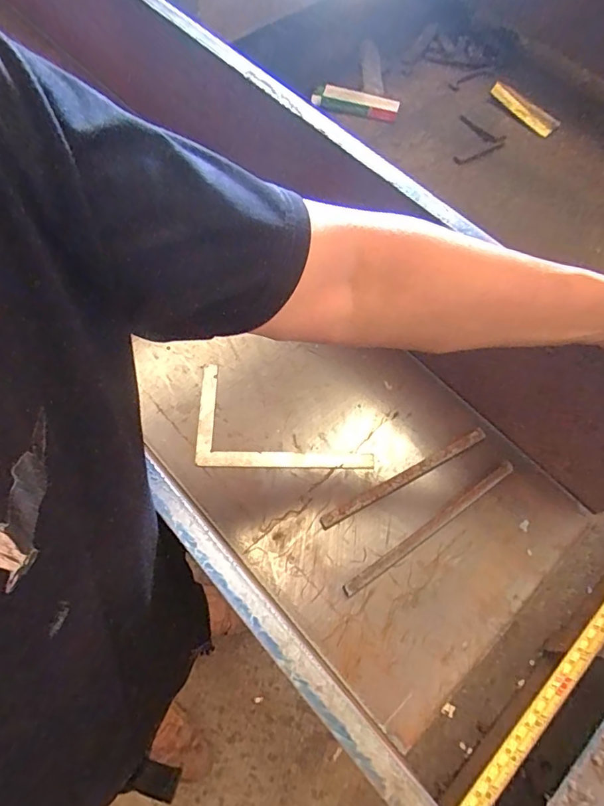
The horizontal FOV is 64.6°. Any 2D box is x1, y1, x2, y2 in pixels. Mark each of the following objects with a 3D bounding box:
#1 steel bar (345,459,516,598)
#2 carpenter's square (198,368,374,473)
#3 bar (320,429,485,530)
[{"bbox_3d":[0.159,0.149,0.580,0.260,0.012,0.014,-32,70,-16],"label":"steel bar"},{"bbox_3d":[-0.023,0.021,0.643,0.228,0.007,0.141,2,65,-1],"label":"carpenter's square"},{"bbox_3d":[0.130,0.094,0.607,0.239,0.017,0.016,-25,68,-14],"label":"bar"}]

